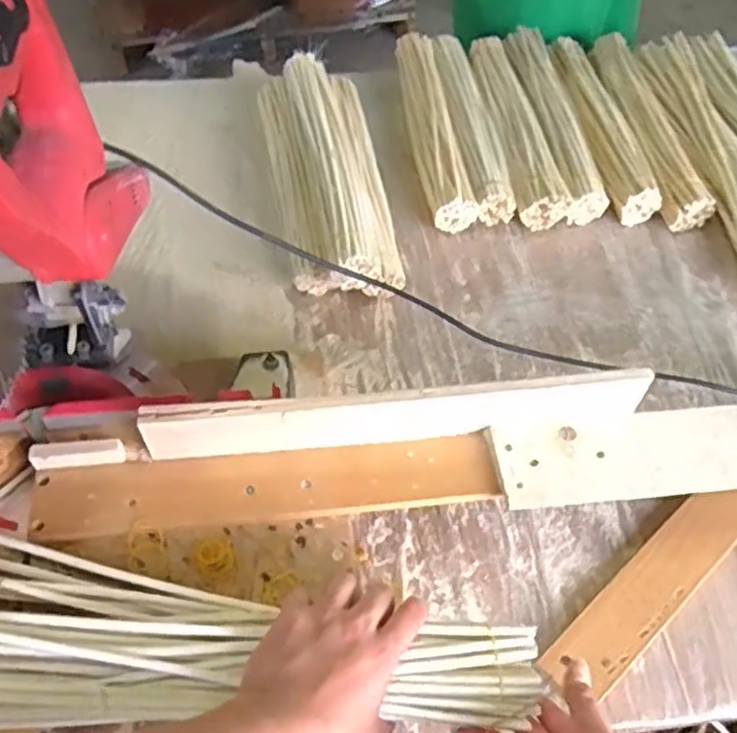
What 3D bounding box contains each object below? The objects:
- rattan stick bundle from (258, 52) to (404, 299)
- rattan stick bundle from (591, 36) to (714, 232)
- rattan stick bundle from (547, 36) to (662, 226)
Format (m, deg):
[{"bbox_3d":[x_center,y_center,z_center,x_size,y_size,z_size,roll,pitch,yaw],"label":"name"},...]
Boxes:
[{"bbox_3d":[-0.056,-0.256,0.967,0.133,0.096,0.408,-8,56,-10],"label":"rattan stick bundle"},{"bbox_3d":[0.394,-0.353,1.061,0.075,0.054,0.386,-6,56,-8],"label":"rattan stick bundle"},{"bbox_3d":[0.329,-0.348,1.058,0.071,0.048,0.355,-3,56,-6],"label":"rattan stick bundle"}]

